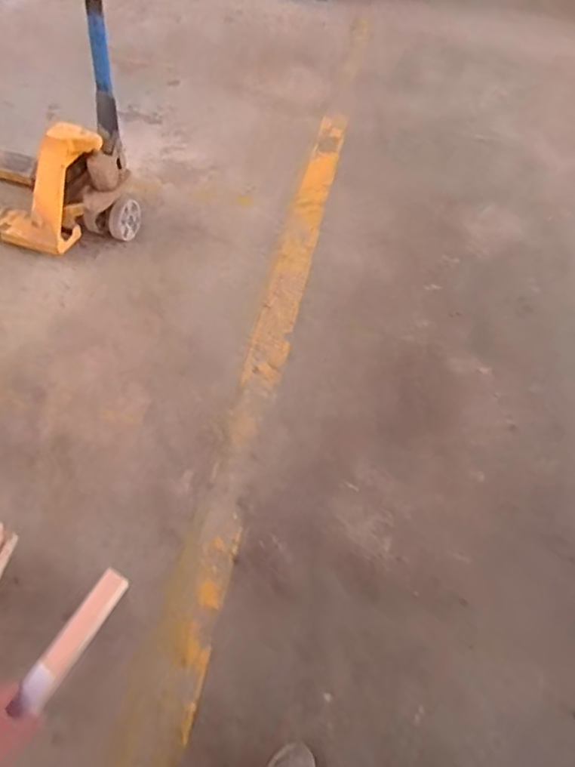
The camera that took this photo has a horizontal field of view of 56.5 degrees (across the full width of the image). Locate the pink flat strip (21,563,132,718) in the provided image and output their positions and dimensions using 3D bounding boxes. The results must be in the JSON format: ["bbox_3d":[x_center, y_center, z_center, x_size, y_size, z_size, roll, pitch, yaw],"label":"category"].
[{"bbox_3d":[-0.278,0.331,0.705,0.041,0.012,0.174,27,62,15],"label":"pink flat strip"}]

